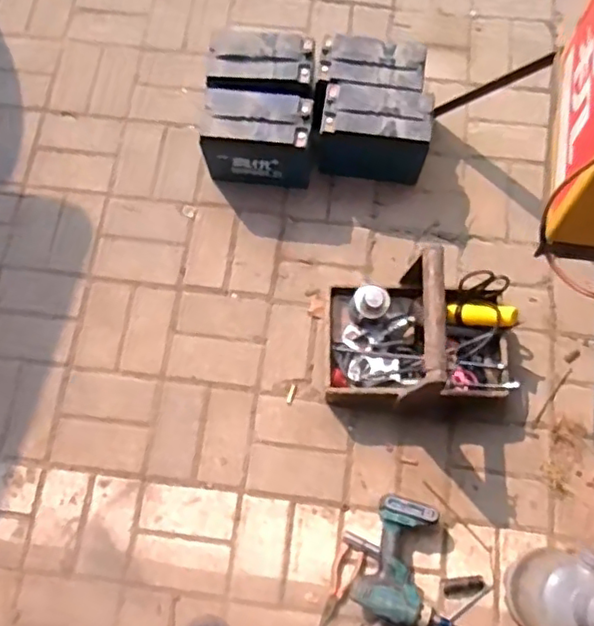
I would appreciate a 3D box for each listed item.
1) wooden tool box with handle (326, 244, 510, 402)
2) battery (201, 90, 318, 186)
[{"bbox_3d":[0.230,0.039,1.114,0.339,0.224,0.240,3,73,2],"label":"wooden tool box with handle"},{"bbox_3d":[-0.079,-0.362,1.302,0.225,0.184,0.131,2,73,1],"label":"battery"}]

